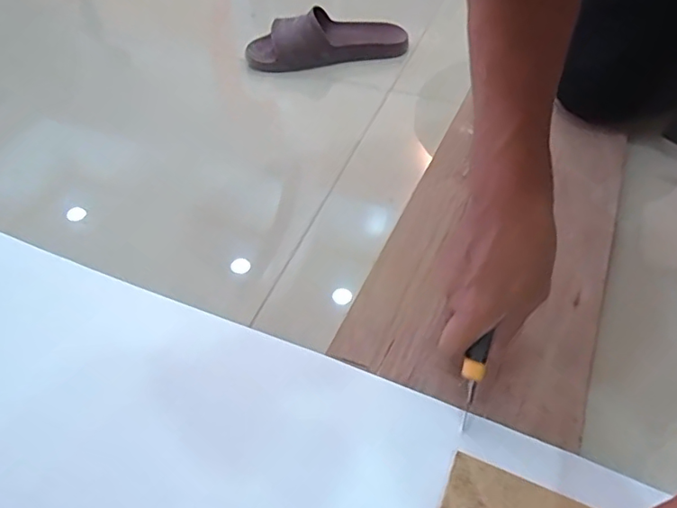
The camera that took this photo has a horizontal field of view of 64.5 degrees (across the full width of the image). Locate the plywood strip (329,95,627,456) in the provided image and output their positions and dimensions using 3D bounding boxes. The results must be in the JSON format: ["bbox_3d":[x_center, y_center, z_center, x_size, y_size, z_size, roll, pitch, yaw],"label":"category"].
[{"bbox_3d":[0.171,-0.029,0.551,0.208,0.017,0.421,19,50,16],"label":"plywood strip"}]

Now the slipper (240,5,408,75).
[{"bbox_3d":[-0.016,-0.323,0.796,0.244,0.059,0.079,-15,49,-14],"label":"slipper"}]

